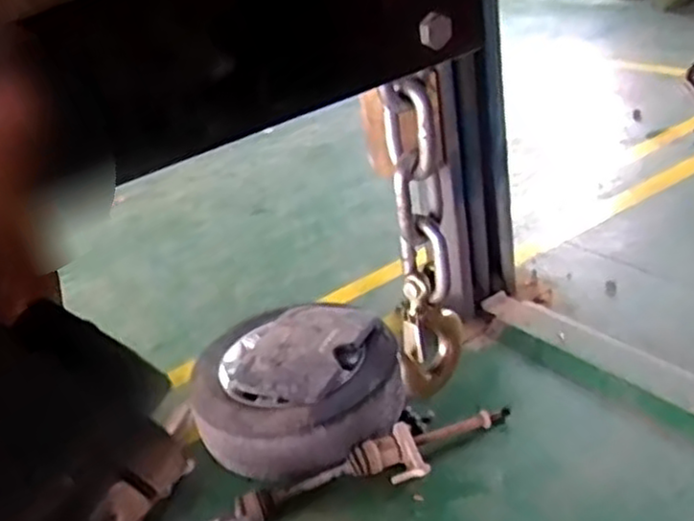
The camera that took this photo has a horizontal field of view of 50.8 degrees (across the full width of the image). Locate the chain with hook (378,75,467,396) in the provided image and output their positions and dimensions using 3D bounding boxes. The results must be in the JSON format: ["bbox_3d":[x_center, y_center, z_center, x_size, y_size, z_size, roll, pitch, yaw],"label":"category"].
[{"bbox_3d":[0.054,-0.009,0.537,0.048,0.239,0.050,-5,28,9],"label":"chain with hook"}]

